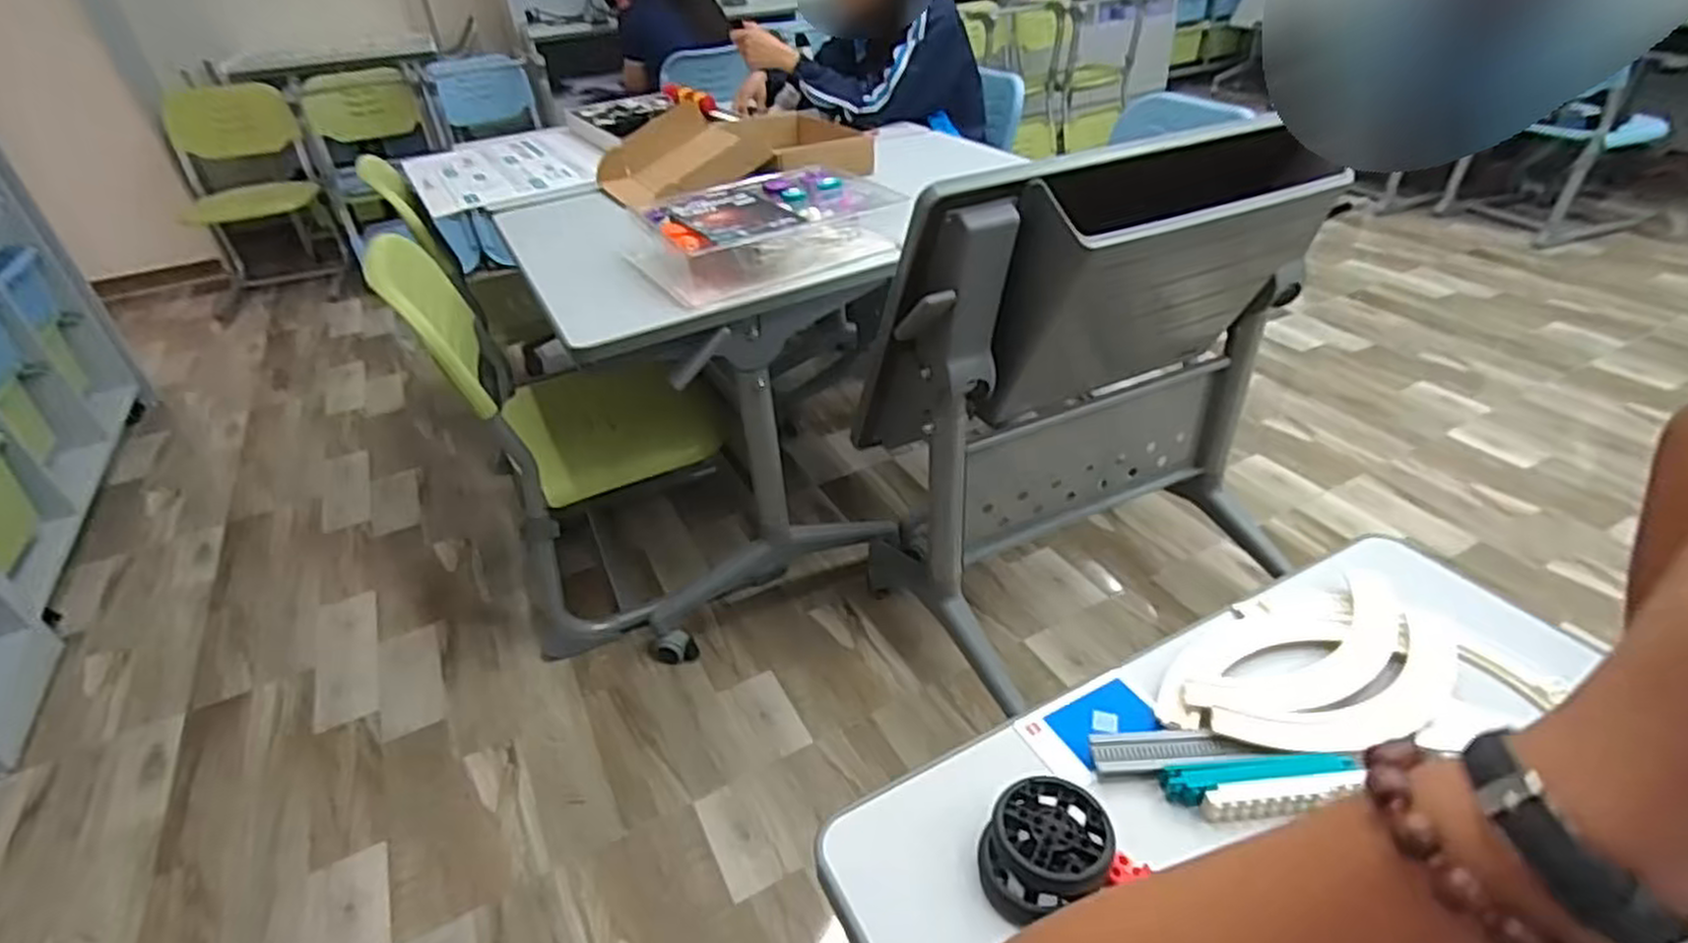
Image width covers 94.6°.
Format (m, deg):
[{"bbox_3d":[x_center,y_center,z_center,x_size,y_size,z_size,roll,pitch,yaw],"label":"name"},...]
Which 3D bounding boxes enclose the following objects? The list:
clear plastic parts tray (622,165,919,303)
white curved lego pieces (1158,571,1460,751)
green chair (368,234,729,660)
[{"bbox_3d":[-0.114,-0.369,1.173,0.377,0.088,0.267,-23,39,-25],"label":"clear plastic parts tray"},{"bbox_3d":[0.294,0.115,0.478,0.187,0.016,0.117,-30,42,-32],"label":"white curved lego pieces"},{"bbox_3d":[-0.452,-0.077,1.363,0.424,0.666,0.446,-20,38,-21],"label":"green chair"}]

